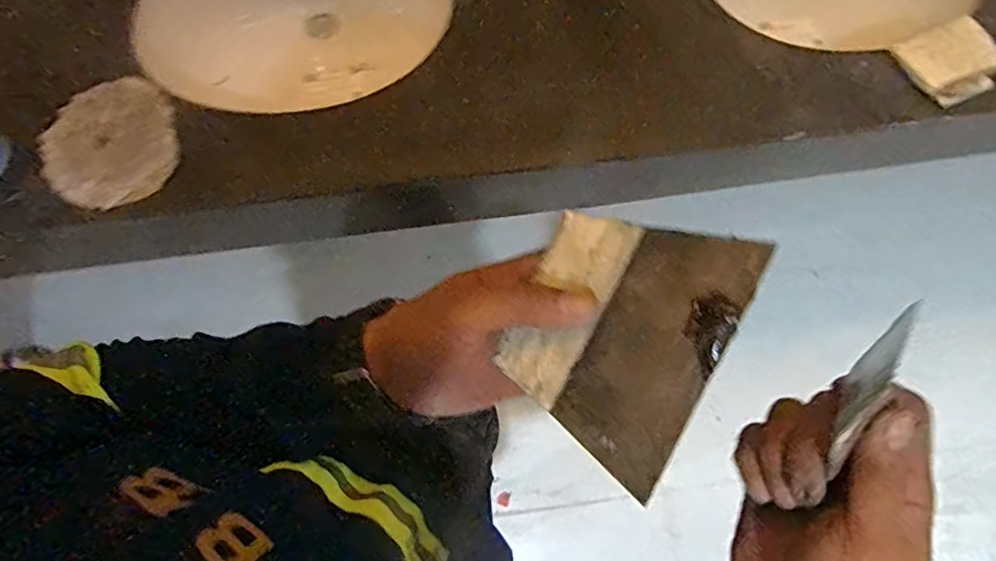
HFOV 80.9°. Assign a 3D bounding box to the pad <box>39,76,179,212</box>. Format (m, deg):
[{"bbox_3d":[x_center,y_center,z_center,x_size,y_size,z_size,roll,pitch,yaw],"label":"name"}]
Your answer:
[{"bbox_3d":[-0.491,-0.174,0.746,0.159,0.025,0.165,0,75,-2],"label":"pad"}]

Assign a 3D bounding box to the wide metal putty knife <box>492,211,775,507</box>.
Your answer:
[{"bbox_3d":[0.050,0.021,0.256,0.095,0.006,0.103,25,88,40],"label":"wide metal putty knife"}]

